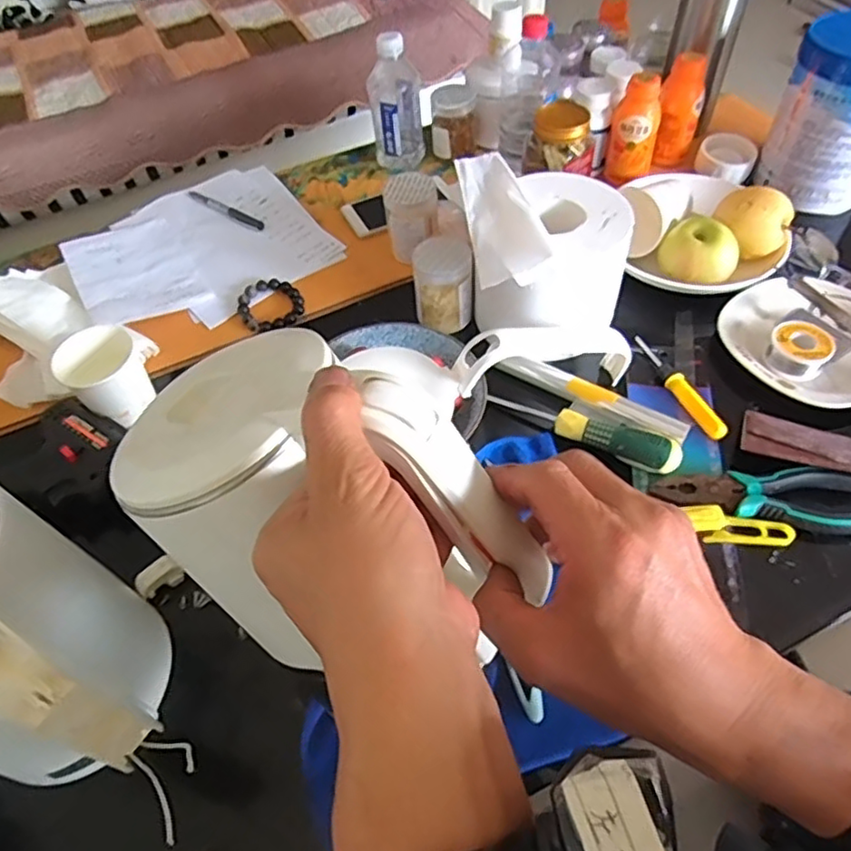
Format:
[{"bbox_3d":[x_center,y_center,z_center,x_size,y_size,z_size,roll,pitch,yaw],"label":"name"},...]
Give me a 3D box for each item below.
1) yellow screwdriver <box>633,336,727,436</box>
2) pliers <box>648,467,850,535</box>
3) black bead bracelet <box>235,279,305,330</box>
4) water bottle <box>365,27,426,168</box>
[{"bbox_3d":[0.242,-0.040,0.602,0.020,0.016,0.134,-18,54,-9],"label":"yellow screwdriver"},{"bbox_3d":[0.293,0.059,0.522,0.194,0.023,0.051,4,53,7],"label":"pliers"},{"bbox_3d":[-0.171,-0.134,0.701,0.070,0.015,0.069,-2,53,3],"label":"black bead bracelet"},{"bbox_3d":[-0.038,-0.416,0.818,0.068,0.155,0.055,-7,53,-1],"label":"water bottle"}]

